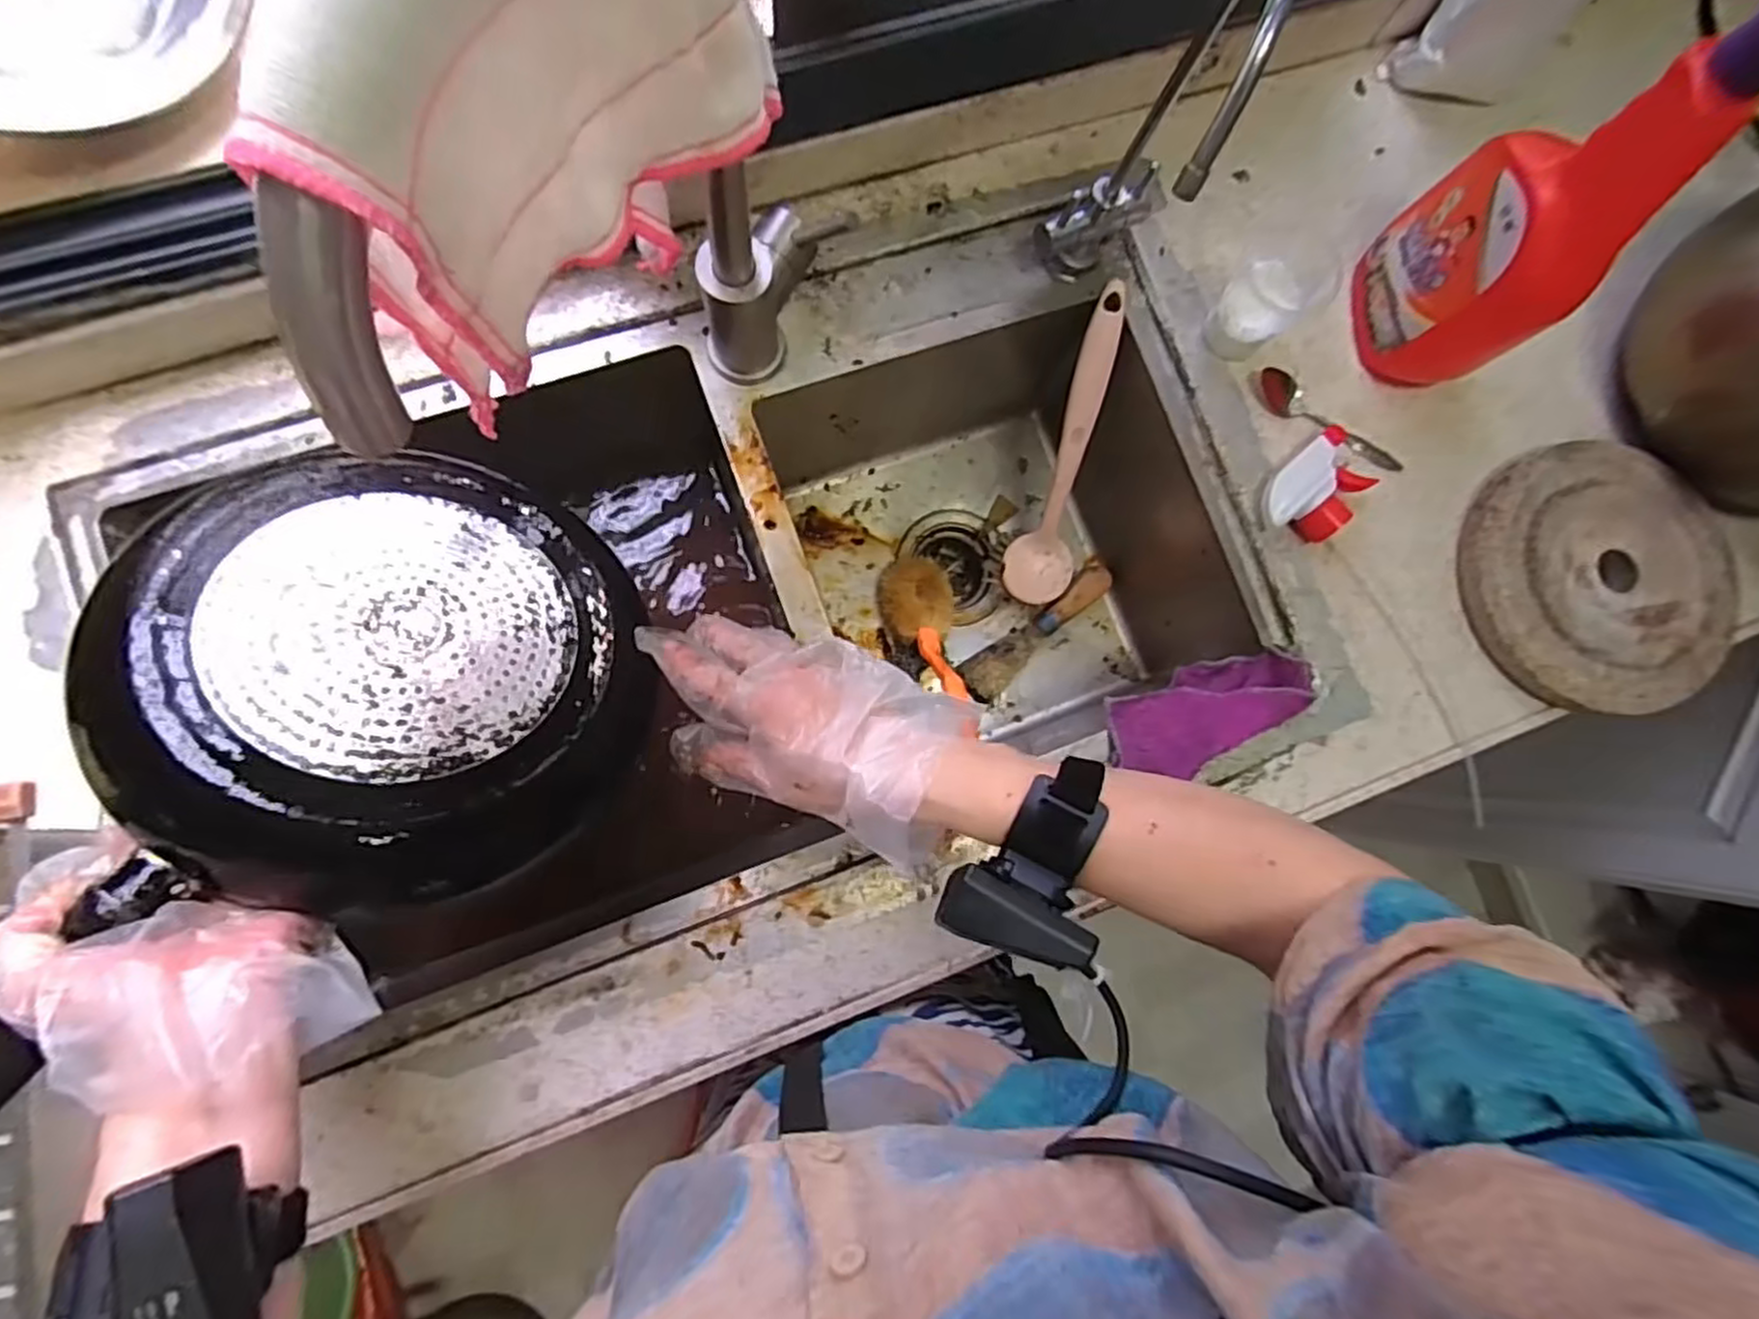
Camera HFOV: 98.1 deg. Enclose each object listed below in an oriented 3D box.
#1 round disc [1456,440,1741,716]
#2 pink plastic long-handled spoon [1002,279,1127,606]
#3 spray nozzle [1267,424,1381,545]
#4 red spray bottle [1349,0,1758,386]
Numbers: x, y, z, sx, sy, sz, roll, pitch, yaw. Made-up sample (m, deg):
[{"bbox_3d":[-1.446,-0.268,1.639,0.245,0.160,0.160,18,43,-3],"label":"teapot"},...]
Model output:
[{"bbox_3d":[0.565,-0.065,0.593,0.237,0.023,0.205,-9,84,-7],"label":"round disc"},{"bbox_3d":[0.162,-0.170,0.652,0.058,0.032,0.268,5,126,-6],"label":"pink plastic long-handled spoon"},{"bbox_3d":[0.325,-0.126,0.567,0.099,0.034,0.056,-43,89,-9],"label":"spray nozzle"},{"bbox_3d":[0.422,-0.287,0.467,0.065,0.287,0.110,8,82,-5],"label":"red spray bottle"}]

